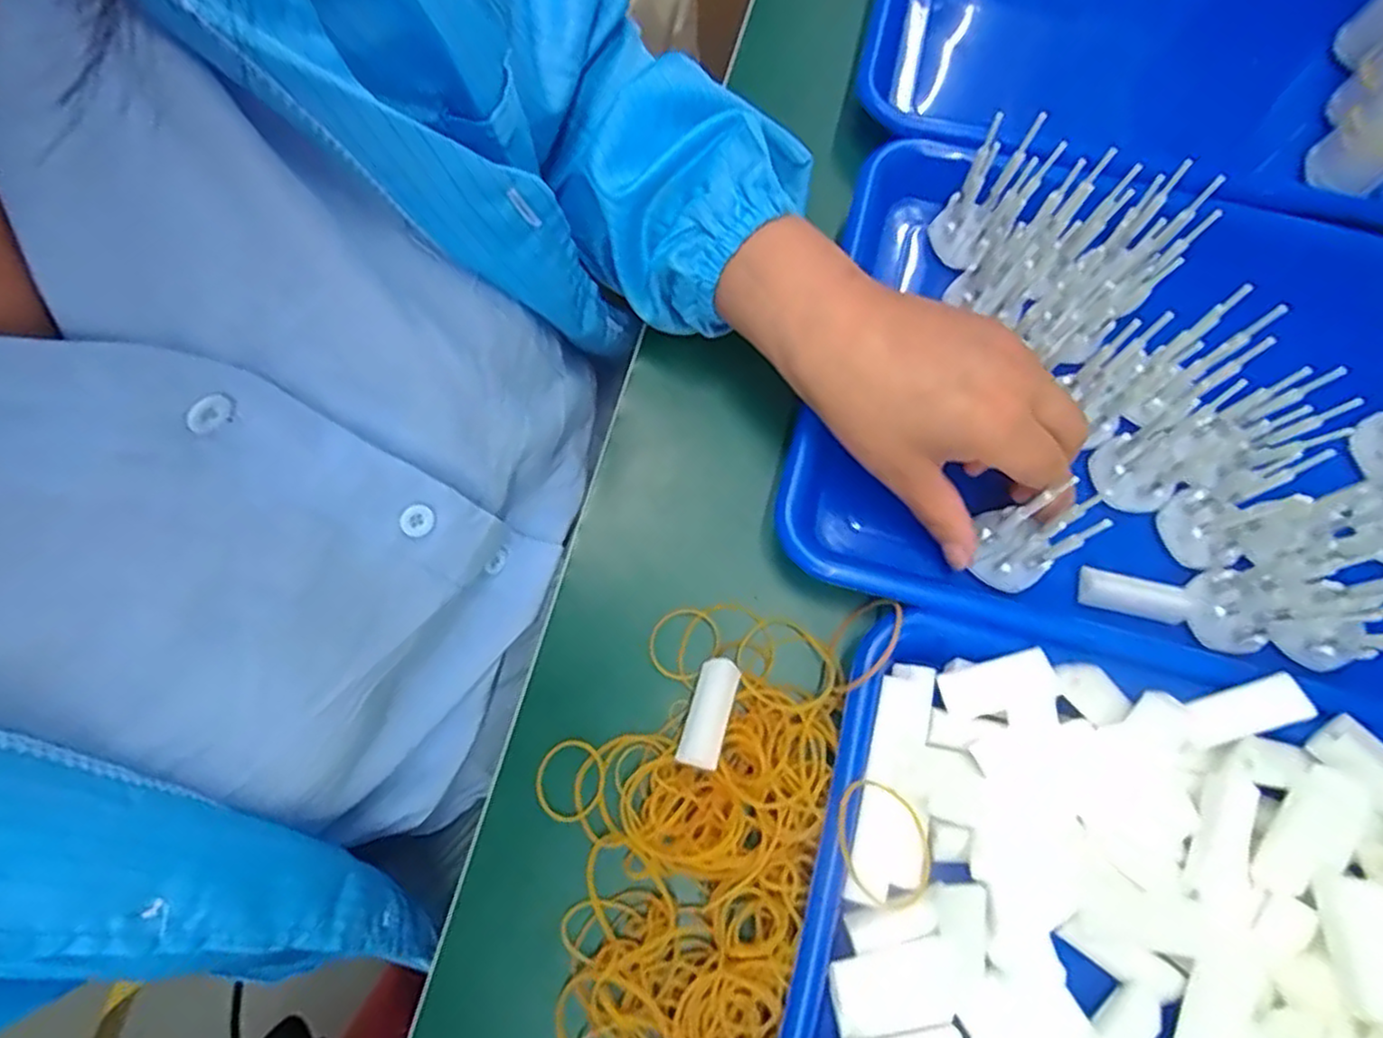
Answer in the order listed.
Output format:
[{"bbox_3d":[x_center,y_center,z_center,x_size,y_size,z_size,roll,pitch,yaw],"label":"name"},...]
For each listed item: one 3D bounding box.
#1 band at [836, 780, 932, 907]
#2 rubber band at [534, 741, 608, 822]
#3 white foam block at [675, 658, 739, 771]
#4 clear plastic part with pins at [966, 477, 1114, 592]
[{"bbox_3d":[0.079,0.133,0.288,0.037,0.005,0.054,-43,98,-22],"label":"band"},{"bbox_3d":[-0.054,0.116,0.313,0.033,0.005,0.031,0,74,-1],"label":"rubber band"},{"bbox_3d":[0.008,0.086,0.314,0.017,0.019,0.046,15,74,3],"label":"white foam block"},{"bbox_3d":[0.147,0.006,0.306,0.037,0.072,0.021,35,63,8],"label":"clear plastic part with pins"}]

